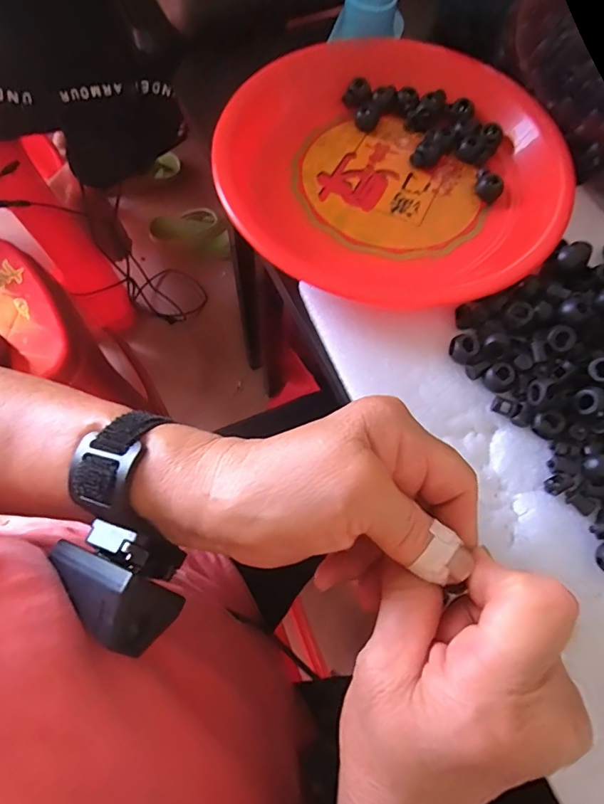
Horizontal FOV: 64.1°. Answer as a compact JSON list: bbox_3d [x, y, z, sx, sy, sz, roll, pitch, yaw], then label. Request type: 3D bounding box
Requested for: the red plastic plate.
[{"bbox_3d":[0.065,-0.167,0.329,0.221,0.029,0.221,0,72,1],"label":"red plastic plate"}]

